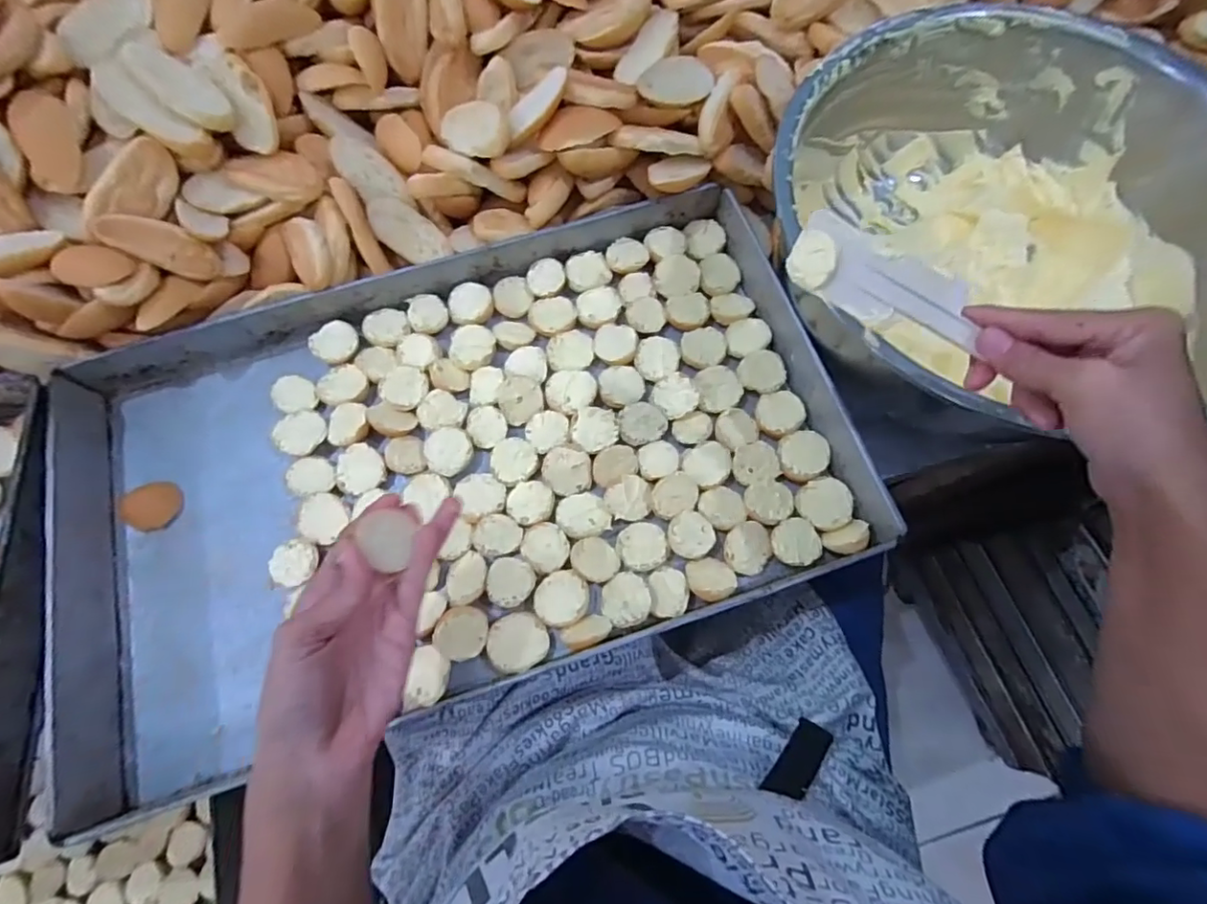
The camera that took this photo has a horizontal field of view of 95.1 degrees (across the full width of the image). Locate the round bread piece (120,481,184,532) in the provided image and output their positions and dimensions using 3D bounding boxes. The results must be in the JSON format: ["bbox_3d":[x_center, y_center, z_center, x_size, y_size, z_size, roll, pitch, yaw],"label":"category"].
[{"bbox_3d":[-0.388,0.046,0.474,0.040,0.019,0.039,0,73,0],"label":"round bread piece"}]

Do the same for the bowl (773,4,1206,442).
[{"bbox_3d":[0.325,-0.186,0.471,0.378,0.139,0.359,0,73,0],"label":"bowl"}]

